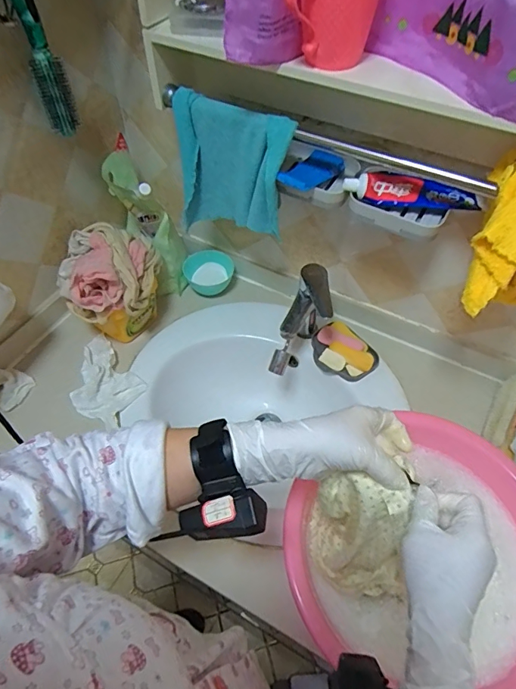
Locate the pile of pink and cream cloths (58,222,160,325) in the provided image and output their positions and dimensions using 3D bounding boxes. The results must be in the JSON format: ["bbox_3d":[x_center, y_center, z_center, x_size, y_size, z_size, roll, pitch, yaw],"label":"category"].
[{"bbox_3d":[-0.253,-0.122,0.737,0.142,0.090,0.158,7,54,4],"label":"pile of pink and cream cloths"}]

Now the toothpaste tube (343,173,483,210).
[{"bbox_3d":[0.201,-0.199,0.580,0.171,0.037,0.028,7,54,4],"label":"toothpaste tube"}]

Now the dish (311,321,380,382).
[{"bbox_3d":[0.154,0.014,0.806,0.094,0.033,0.121,-34,61,-23],"label":"dish"}]

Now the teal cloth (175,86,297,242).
[{"bbox_3d":[-0.041,-0.251,0.657,0.183,0.187,0.048,29,58,18],"label":"teal cloth"}]

